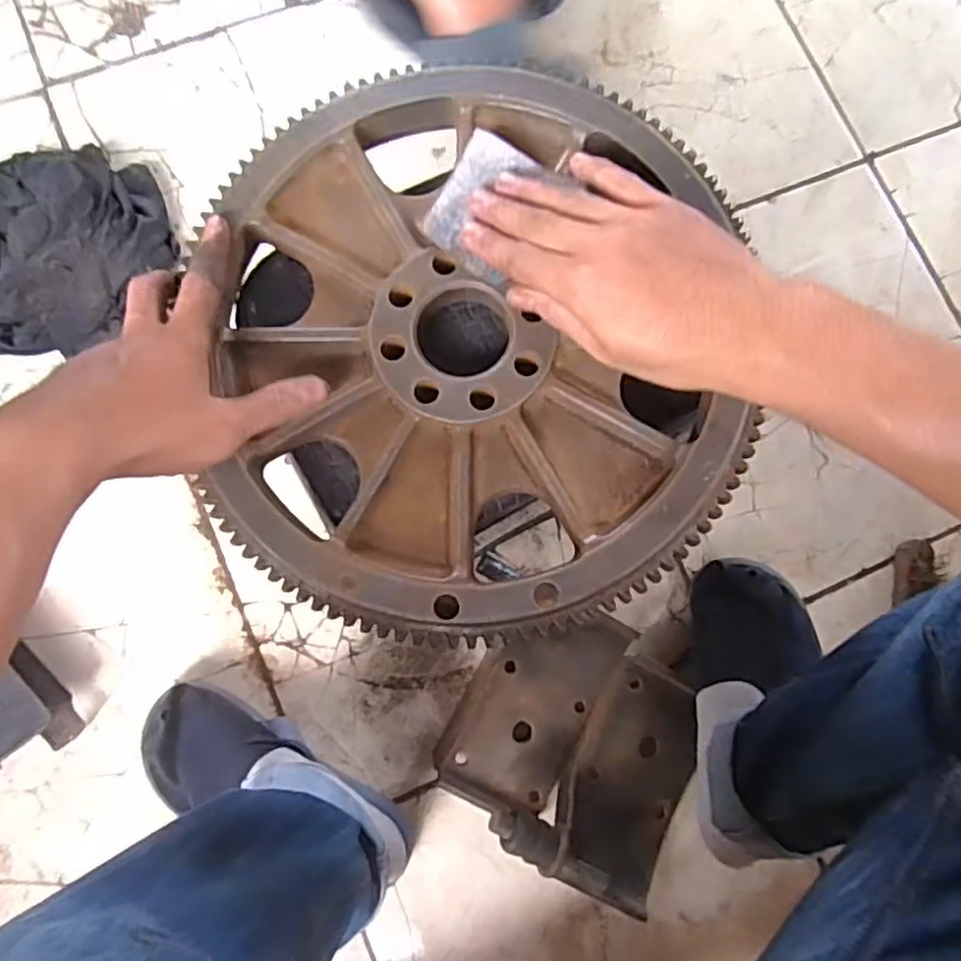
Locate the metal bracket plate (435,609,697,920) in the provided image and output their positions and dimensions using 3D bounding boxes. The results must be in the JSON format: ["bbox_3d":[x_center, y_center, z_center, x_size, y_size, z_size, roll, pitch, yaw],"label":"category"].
[{"bbox_3d":[0.096,0.235,0.622,0.221,0.062,0.208,31,81,1],"label":"metal bracket plate"}]

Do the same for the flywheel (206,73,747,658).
[{"bbox_3d":[0.000,-0.072,0.370,0.268,0.034,0.299,5,82,-3],"label":"flywheel"}]

